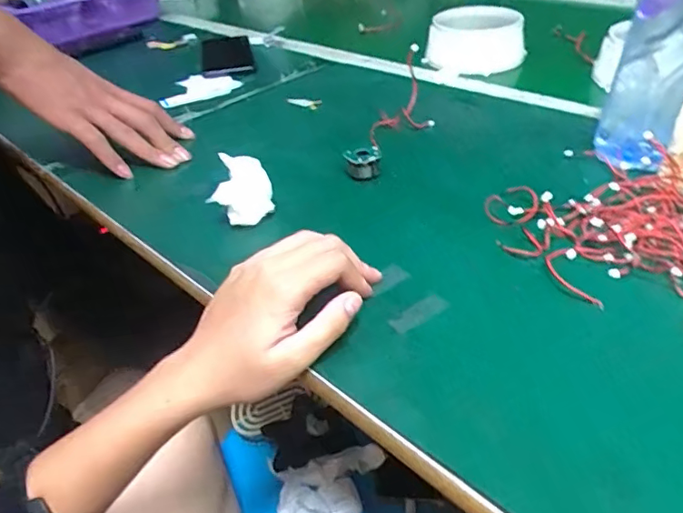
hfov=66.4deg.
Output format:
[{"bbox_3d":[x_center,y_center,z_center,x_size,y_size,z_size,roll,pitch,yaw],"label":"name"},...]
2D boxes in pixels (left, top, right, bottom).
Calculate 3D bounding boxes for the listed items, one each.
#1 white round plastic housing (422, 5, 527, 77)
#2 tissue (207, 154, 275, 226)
[{"bbox_3d":[0.167,-0.269,0.654,0.117,0.057,0.119,3,39,9],"label":"white round plastic housing"},{"bbox_3d":[-0.077,-0.051,0.417,0.045,0.041,0.047,5,39,12],"label":"tissue"}]

